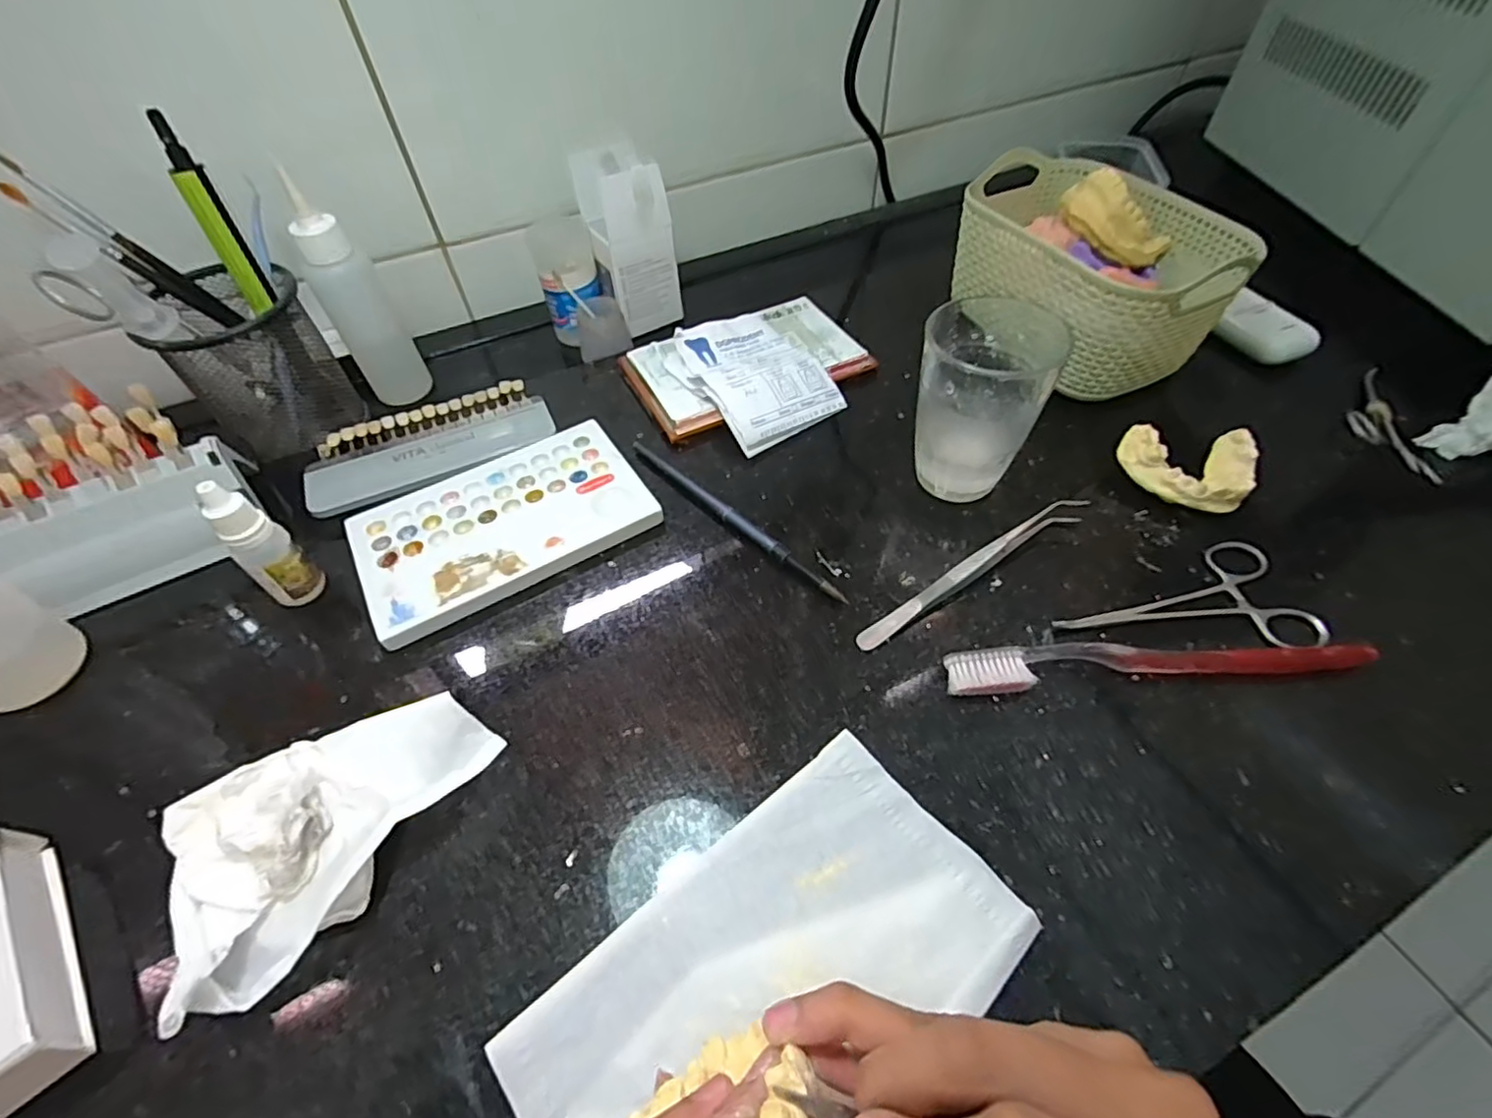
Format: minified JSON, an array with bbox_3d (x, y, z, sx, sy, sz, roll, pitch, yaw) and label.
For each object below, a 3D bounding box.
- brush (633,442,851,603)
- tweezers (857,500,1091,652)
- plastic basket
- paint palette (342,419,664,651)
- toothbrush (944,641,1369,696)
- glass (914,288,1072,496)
[{"bbox_3d":[-0.010,-0.025,0.356,0.008,0.007,0.166,-37,61,-24],"label":"brush"},{"bbox_3d":[0.116,0.004,0.324,0.146,0.015,0.013,-27,57,-18],"label":"tweezers"},{"bbox_3d":[0.224,-0.191,0.420,0.120,0.089,0.174,-20,55,-13],"label":"plastic basket"},{"bbox_3d":[-0.135,-0.022,0.356,0.152,0.009,0.096,-27,57,-17],"label":"paint palette"},{"bbox_3d":[0.183,0.045,0.289,0.182,0.016,0.023,-3,53,-1],"label":"toothbrush"},{"bbox_3d":[0.122,-0.082,0.340,0.064,0.094,0.070,19,56,15],"label":"glass"}]

